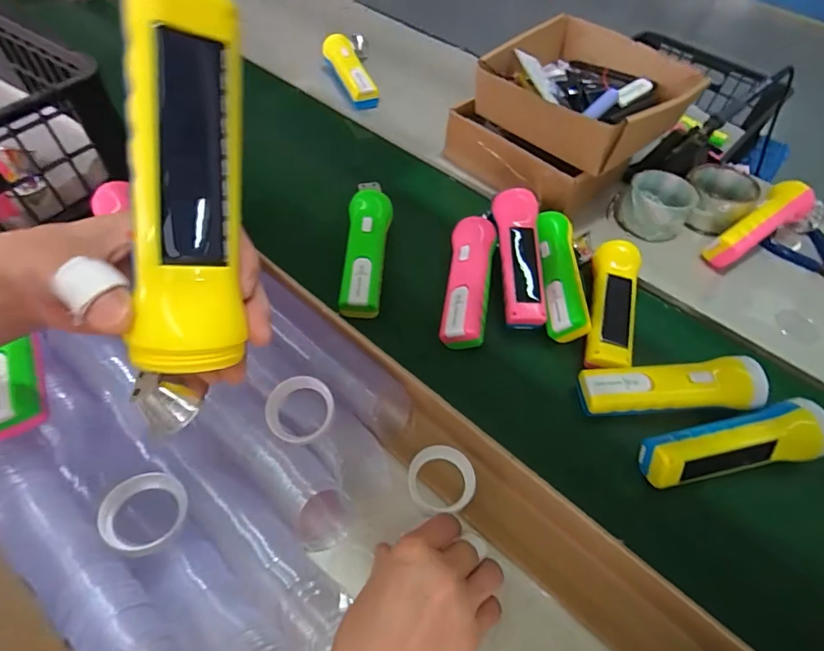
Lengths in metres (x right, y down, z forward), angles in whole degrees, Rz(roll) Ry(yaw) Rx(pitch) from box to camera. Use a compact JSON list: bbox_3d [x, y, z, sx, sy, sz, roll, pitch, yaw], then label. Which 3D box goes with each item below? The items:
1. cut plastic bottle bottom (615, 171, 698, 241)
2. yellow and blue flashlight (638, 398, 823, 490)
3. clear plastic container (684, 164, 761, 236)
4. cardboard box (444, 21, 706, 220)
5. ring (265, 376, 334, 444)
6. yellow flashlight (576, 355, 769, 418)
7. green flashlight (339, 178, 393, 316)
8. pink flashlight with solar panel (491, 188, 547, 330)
[{"bbox_3d":[0.319,-0.158,0.605,0.085,0.050,0.094,29,58,16],"label":"cut plastic bottle bottom"},{"bbox_3d":[0.287,0.111,0.412,0.168,0.047,0.047,-10,56,-10],"label":"yellow and blue flashlight"},{"bbox_3d":[0.402,-0.168,0.615,0.084,0.047,0.097,35,60,20],"label":"clear plastic container"},{"bbox_3d":[0.200,-0.267,0.608,0.200,0.144,0.223,-36,64,-25],"label":"cardboard box"},{"bbox_3d":[-0.093,0.070,0.383,0.054,0.022,0.052,-10,81,-3],"label":"ring"},{"bbox_3d":[0.244,0.062,0.443,0.166,0.048,0.046,0,55,-3],"label":"yellow flashlight"},{"bbox_3d":[-0.052,-0.092,0.520,0.051,0.039,0.177,2,55,-2],"label":"green flashlight"},{"bbox_3d":[0.117,-0.075,0.509,0.044,0.029,0.154,0,72,-3],"label":"pink flashlight with solar panel"}]

